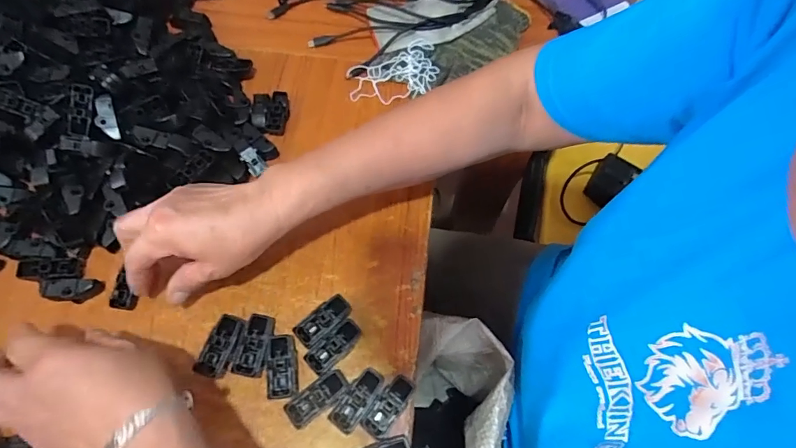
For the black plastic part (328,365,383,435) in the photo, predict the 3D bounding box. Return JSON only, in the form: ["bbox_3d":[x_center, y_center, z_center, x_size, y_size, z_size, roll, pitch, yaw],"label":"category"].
[{"bbox_3d":[-0.032,0.142,0.362,0.021,0.016,0.052,36,68,14],"label":"black plastic part"}]

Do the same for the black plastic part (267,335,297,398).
[{"bbox_3d":[-0.095,0.116,0.368,0.022,0.013,0.050,-8,65,-6],"label":"black plastic part"}]

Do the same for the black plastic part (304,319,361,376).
[{"bbox_3d":[-0.053,0.104,0.378,0.049,0.018,0.022,-41,73,-19],"label":"black plastic part"}]

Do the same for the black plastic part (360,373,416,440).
[{"bbox_3d":[-0.008,0.146,0.361,0.020,0.018,0.051,34,67,13],"label":"black plastic part"}]

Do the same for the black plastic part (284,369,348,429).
[{"bbox_3d":[-0.064,0.140,0.361,0.050,0.016,0.022,-35,71,-17],"label":"black plastic part"}]

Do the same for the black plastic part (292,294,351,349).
[{"bbox_3d":[-0.063,0.084,0.385,0.049,0.019,0.023,-37,71,-18],"label":"black plastic part"}]

